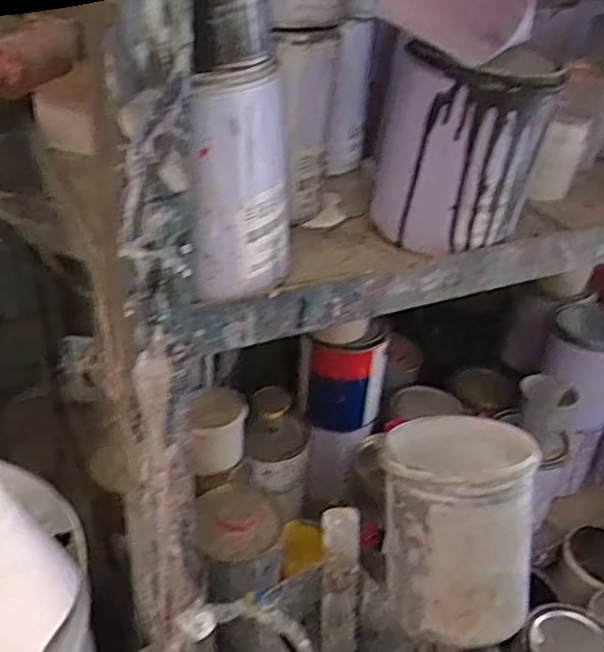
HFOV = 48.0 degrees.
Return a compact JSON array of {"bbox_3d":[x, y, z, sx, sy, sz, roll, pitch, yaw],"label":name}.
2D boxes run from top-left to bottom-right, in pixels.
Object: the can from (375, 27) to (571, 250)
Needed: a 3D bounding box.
[{"bbox_3d":[0.112,-0.124,0.469,0.093,0.121,0.088,-11,38,-22],"label":"can"}]

